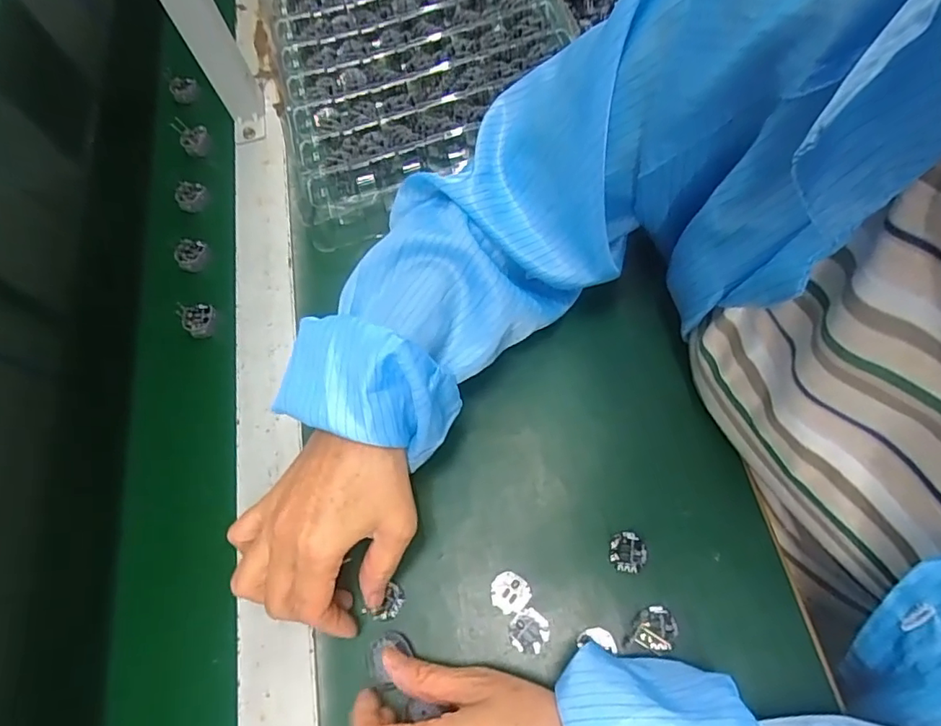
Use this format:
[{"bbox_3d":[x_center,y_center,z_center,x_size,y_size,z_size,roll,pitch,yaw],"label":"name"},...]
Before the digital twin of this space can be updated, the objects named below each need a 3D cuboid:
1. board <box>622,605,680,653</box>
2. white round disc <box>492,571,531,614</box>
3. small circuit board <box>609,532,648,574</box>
[{"bbox_3d":[0.110,0.160,0.329,0.024,0.004,0.027,29,73,17],"label":"board"},{"bbox_3d":[0.025,0.144,0.344,0.024,0.004,0.023,-2,66,5],"label":"white round disc"},{"bbox_3d":[0.100,0.120,0.348,0.022,0.004,0.025,5,67,8],"label":"small circuit board"}]

